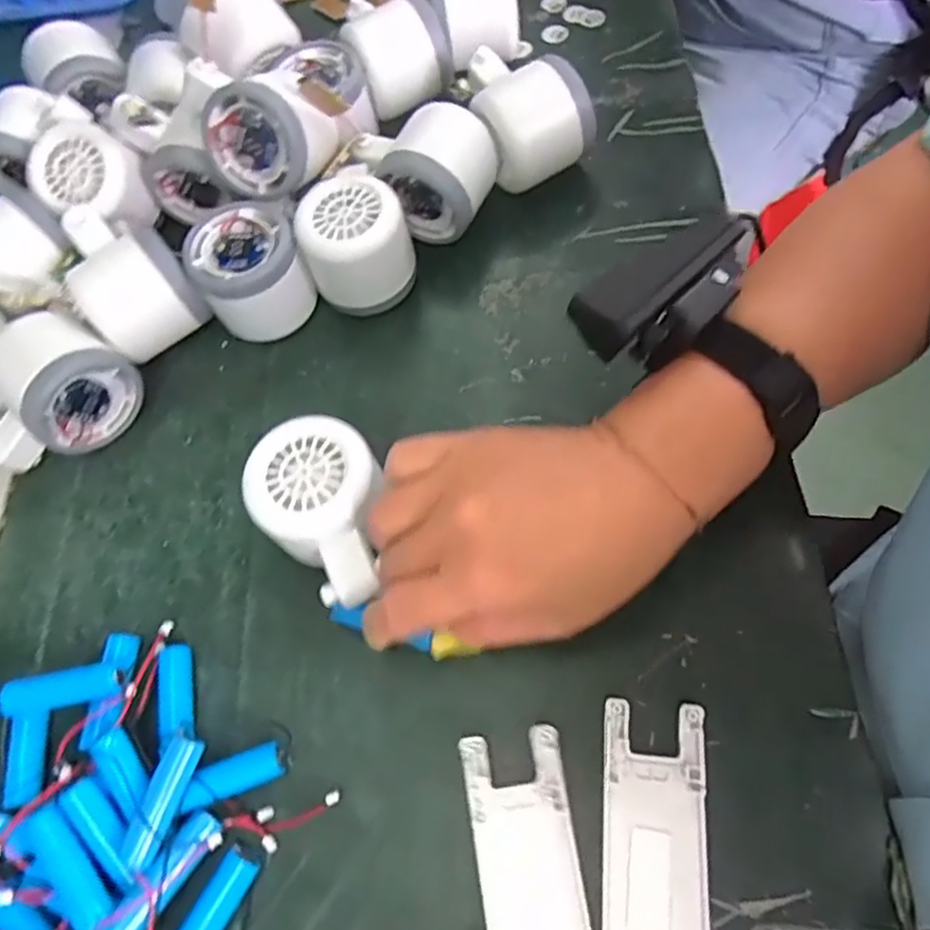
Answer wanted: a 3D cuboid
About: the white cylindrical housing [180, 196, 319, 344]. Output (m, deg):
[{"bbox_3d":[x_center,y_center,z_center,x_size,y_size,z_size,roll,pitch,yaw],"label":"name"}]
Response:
[{"bbox_3d":[-0.117,-0.106,0.377,0.058,0.051,0.059,-2,65,5],"label":"white cylindrical housing"}]

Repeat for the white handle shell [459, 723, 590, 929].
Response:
[{"bbox_3d":[0.026,0.161,0.265,0.038,0.011,0.104,-9,65,-1],"label":"white handle shell"}]

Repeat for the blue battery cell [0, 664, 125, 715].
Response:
[{"bbox_3d":[-0.178,0.099,0.301,0.052,0.012,0.014,-11,65,1],"label":"blue battery cell"}]

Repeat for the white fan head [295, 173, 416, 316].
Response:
[{"bbox_3d":[-0.059,-0.117,0.374,0.055,0.054,0.057,-2,65,5],"label":"white fan head"}]

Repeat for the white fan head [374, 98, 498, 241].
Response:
[{"bbox_3d":[-0.015,-0.165,0.387,0.061,0.052,0.050,15,68,13],"label":"white fan head"}]

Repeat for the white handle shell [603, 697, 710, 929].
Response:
[{"bbox_3d":[0.074,0.149,0.264,0.039,0.014,0.104,4,67,5],"label":"white handle shell"}]

